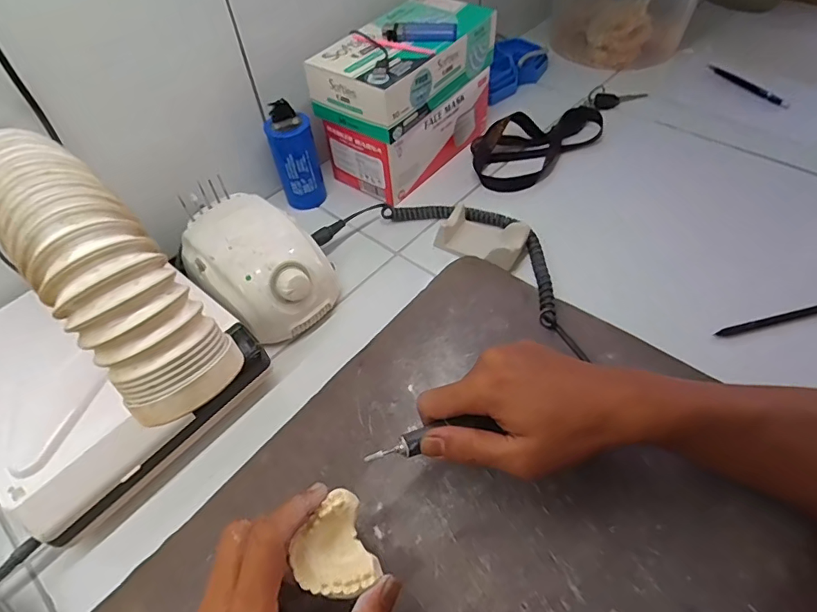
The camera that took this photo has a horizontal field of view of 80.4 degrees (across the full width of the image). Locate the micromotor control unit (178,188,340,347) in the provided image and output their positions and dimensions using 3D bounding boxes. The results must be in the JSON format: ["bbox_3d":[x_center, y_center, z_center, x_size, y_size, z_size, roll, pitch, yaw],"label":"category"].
[{"bbox_3d":[-0.143,-0.039,0.468,0.140,0.077,0.106,32,60,27],"label":"micromotor control unit"}]

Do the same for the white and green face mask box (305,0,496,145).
[{"bbox_3d":[-0.003,-0.278,0.549,0.111,0.064,0.205,28,58,24],"label":"white and green face mask box"}]

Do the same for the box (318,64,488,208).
[{"bbox_3d":[0.005,-0.228,0.603,0.101,0.074,0.197,32,60,26],"label":"box"}]

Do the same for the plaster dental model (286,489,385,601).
[{"bbox_3d":[-0.047,0.149,0.298,0.048,0.022,0.056,-17,54,-10],"label":"plaster dental model"}]

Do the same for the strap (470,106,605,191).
[{"bbox_3d":[0.170,-0.215,0.618,0.202,0.029,0.098,-28,54,-17],"label":"strap"}]

